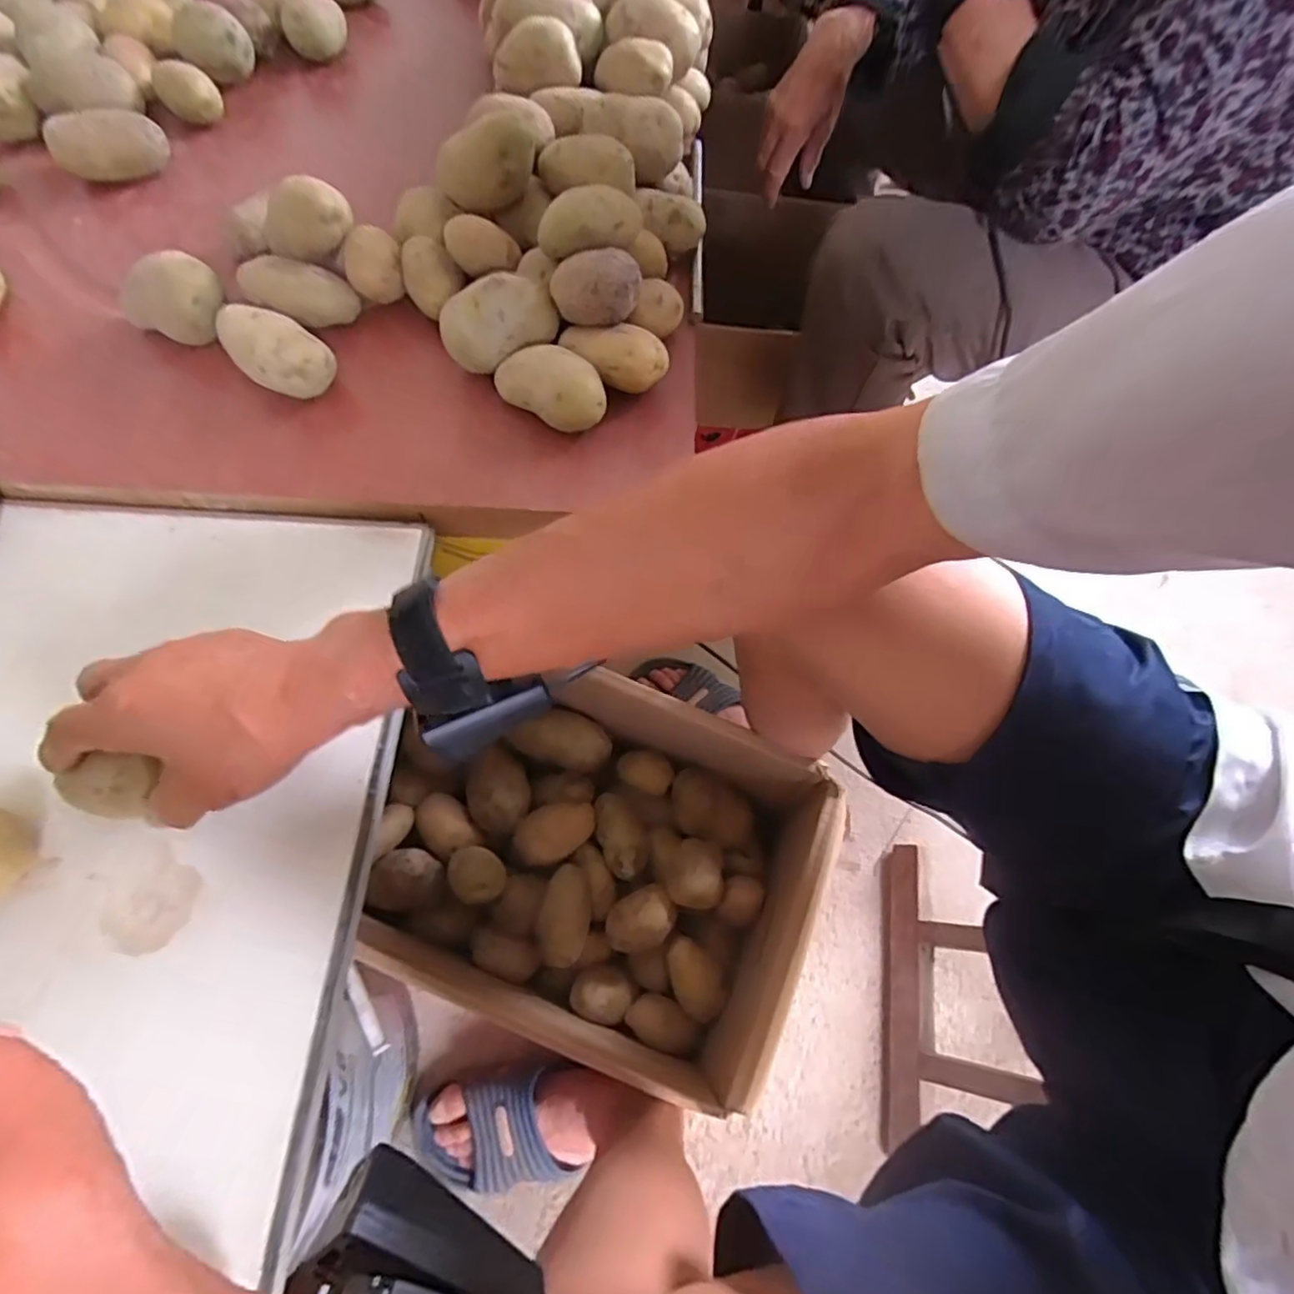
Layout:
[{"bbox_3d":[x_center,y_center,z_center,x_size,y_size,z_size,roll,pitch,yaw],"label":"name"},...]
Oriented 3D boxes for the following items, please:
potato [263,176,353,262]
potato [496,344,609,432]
[{"bbox_3d":[-0.258,-0.322,0.489,0.070,0.049,0.042,-13,66,-7],"label":"potato"},{"bbox_3d":[-0.068,-0.190,0.478,0.086,0.041,0.047,28,68,12],"label":"potato"}]

